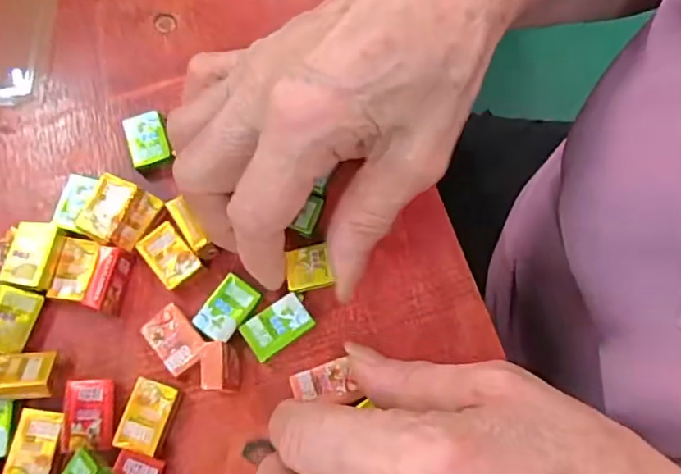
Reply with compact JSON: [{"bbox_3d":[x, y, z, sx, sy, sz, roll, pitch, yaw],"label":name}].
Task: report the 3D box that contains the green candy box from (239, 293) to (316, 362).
[{"bbox_3d":[-0.024,0.035,0.218,0.025,0.006,0.016,-34,74,-9],"label":"green candy box"}]

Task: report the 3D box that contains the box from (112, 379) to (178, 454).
[{"bbox_3d":[-0.072,0.066,0.206,0.017,0.004,0.025,15,72,6],"label":"box"}]

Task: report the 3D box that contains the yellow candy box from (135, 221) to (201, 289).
[{"bbox_3d":[-0.070,0.008,0.229,0.017,0.007,0.026,-38,75,-11],"label":"yellow candy box"}]

